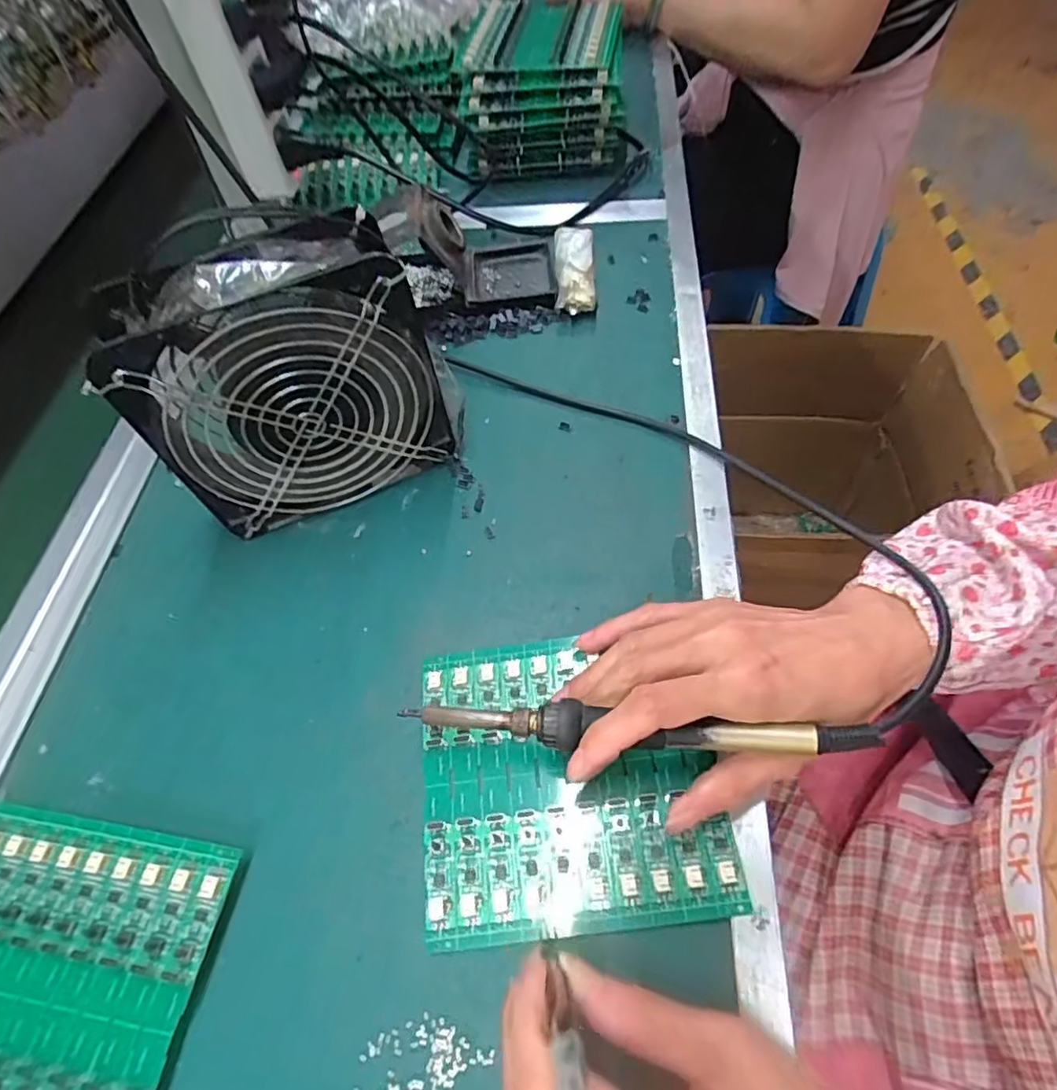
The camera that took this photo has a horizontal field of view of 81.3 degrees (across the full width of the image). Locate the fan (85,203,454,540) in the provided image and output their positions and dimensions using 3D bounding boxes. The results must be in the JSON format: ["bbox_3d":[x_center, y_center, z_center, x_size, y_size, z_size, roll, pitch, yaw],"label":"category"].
[{"bbox_3d":[-0.127,-0.089,0.346,0.157,0.150,0.059,-23,60,-9],"label":"fan"}]

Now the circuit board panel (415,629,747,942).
[{"bbox_3d":[0.018,0.108,0.297,0.136,0.009,0.134,-6,59,0],"label":"circuit board panel"}]

